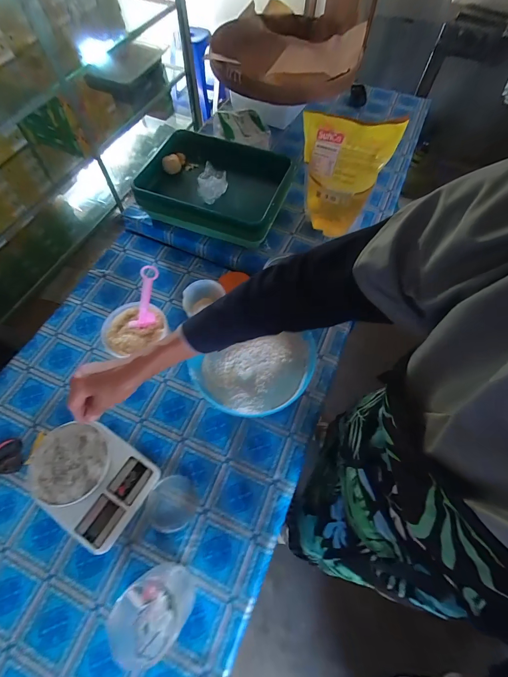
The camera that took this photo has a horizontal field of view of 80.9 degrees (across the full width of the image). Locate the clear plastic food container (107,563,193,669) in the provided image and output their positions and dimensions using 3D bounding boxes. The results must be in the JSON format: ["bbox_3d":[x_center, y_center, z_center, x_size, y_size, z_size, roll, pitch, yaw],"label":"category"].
[{"bbox_3d":[-0.144,0.401,0.446,0.095,0.121,0.087,1,64,-1],"label":"clear plastic food container"}]

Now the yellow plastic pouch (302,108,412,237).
[{"bbox_3d":[0.190,-0.365,0.695,0.190,0.262,0.052,25,66,11],"label":"yellow plastic pouch"}]

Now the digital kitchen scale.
[{"bbox_3d":[-0.312,0.258,0.559,0.225,0.038,0.162,29,67,12],"label":"digital kitchen scale"}]

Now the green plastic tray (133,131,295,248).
[{"bbox_3d":[-0.090,-0.403,0.792,0.364,0.089,0.273,19,65,8],"label":"green plastic tray"}]

